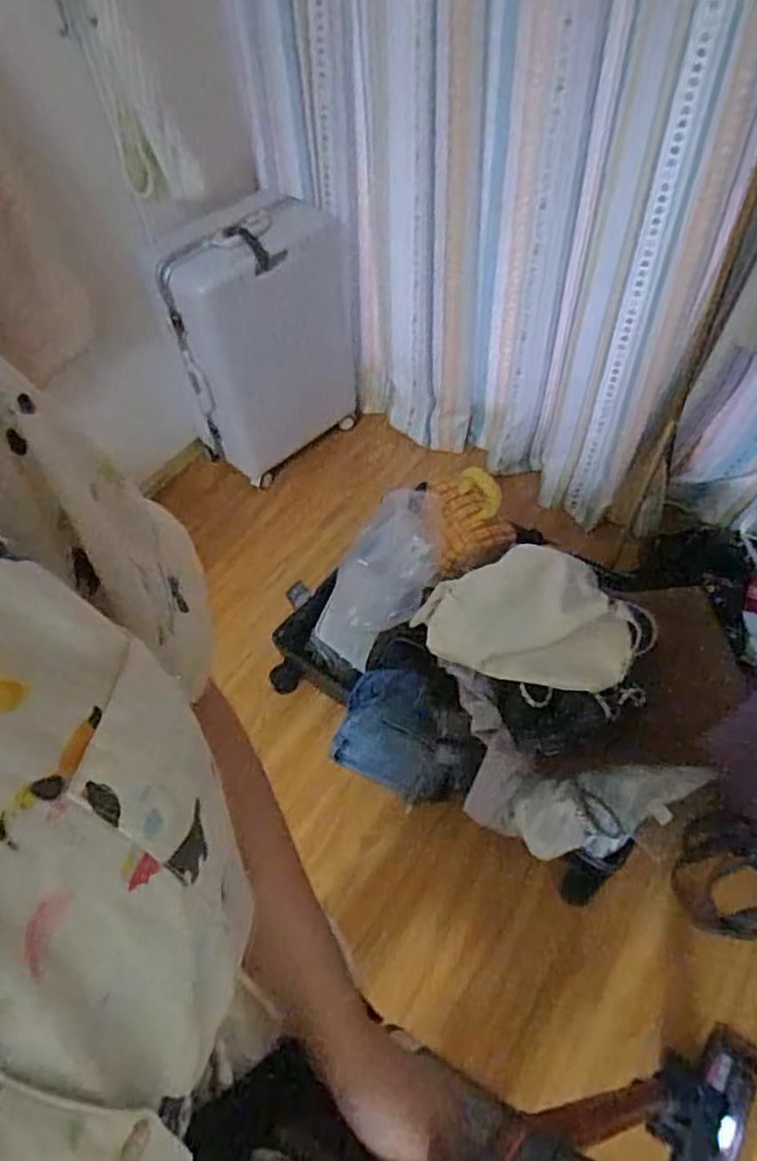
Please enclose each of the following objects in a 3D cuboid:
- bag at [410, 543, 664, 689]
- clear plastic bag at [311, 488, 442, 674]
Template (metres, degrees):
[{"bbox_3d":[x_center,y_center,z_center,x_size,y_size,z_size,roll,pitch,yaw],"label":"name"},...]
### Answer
[{"bbox_3d":[0.284,0.070,1.265,0.422,0.171,0.175,9,55,9],"label":"bag"},{"bbox_3d":[0.006,-0.020,1.577,0.220,0.135,0.380,14,56,13],"label":"clear plastic bag"}]

